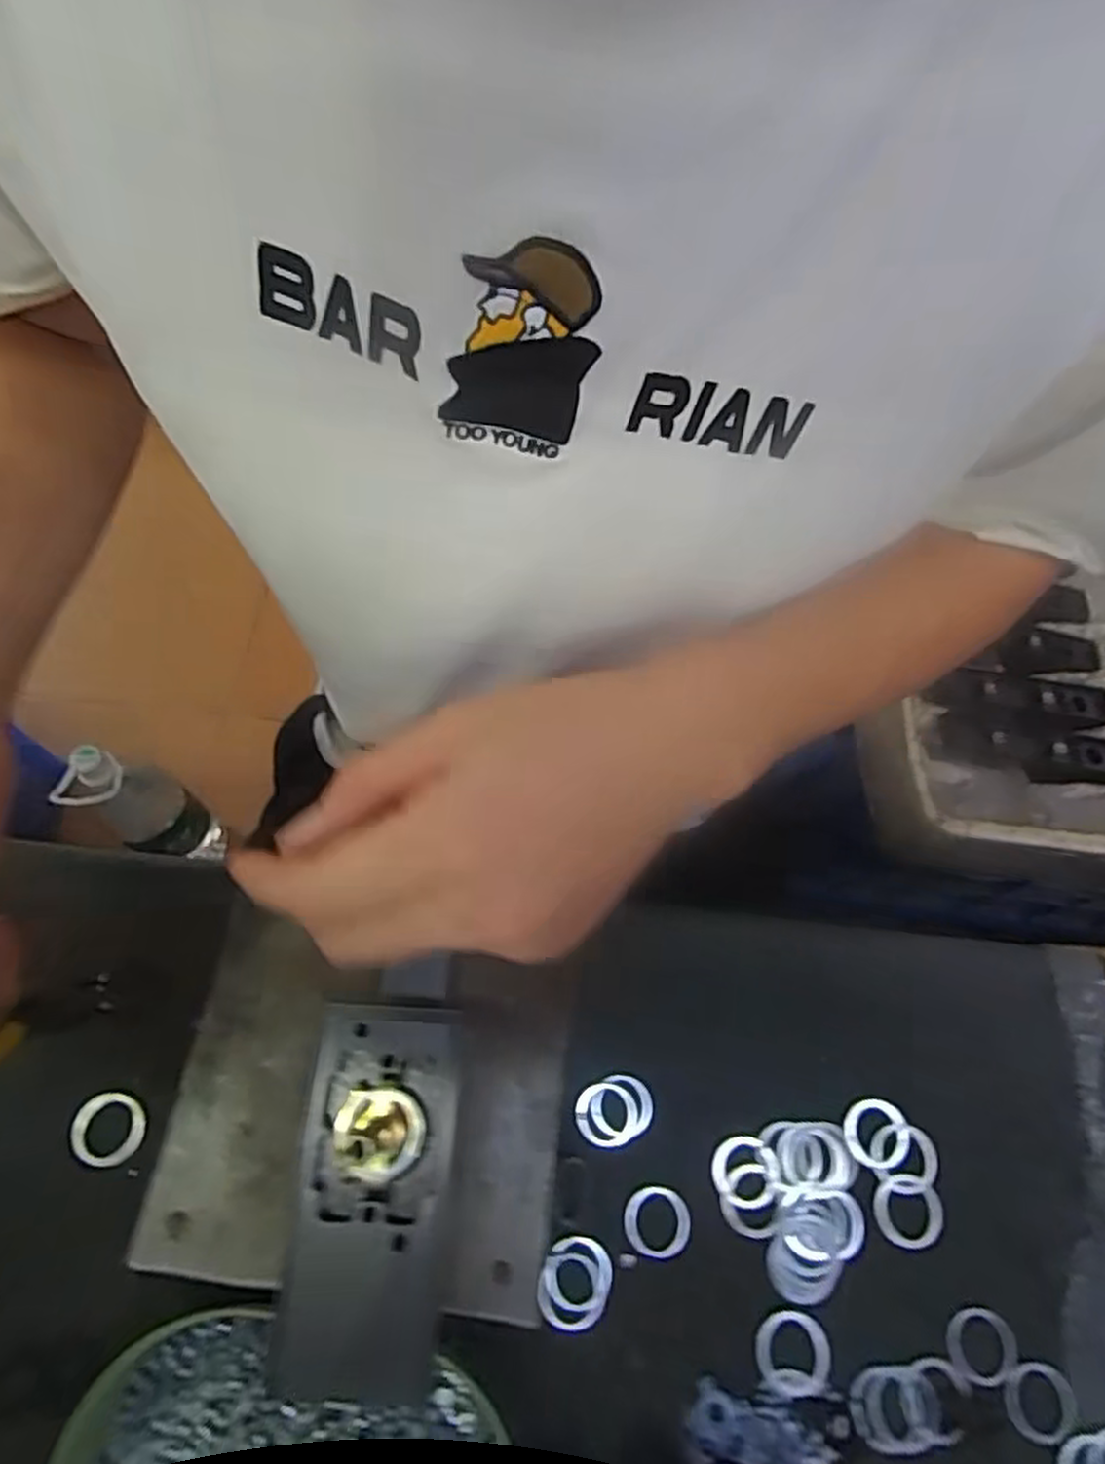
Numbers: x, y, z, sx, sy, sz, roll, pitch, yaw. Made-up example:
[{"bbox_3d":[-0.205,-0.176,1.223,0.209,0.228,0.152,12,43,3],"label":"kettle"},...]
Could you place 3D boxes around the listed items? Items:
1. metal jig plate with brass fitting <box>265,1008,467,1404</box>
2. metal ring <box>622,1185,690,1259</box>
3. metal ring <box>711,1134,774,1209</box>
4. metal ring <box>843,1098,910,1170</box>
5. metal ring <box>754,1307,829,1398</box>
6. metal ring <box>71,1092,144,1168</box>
[{"bbox_3d":[-0.056,0.142,0.226,0.046,0.013,0.104,4,64,-2],"label":"metal jig plate with brass fitting"},{"bbox_3d":[0.041,0.194,0.286,0.026,0.004,0.024,1,64,-3],"label":"metal ring"},{"bbox_3d":[0.077,0.180,0.294,0.024,0.004,0.026,1,64,-3],"label":"metal ring"},{"bbox_3d":[0.136,0.168,0.302,0.027,0.004,0.026,1,64,-3],"label":"metal ring"},{"bbox_3d":[0.091,0.234,0.272,0.027,0.004,0.026,1,64,-3],"label":"metal ring"},{"bbox_3d":[-0.177,0.158,0.286,0.027,0.008,0.026,1,64,-3],"label":"metal ring"}]

